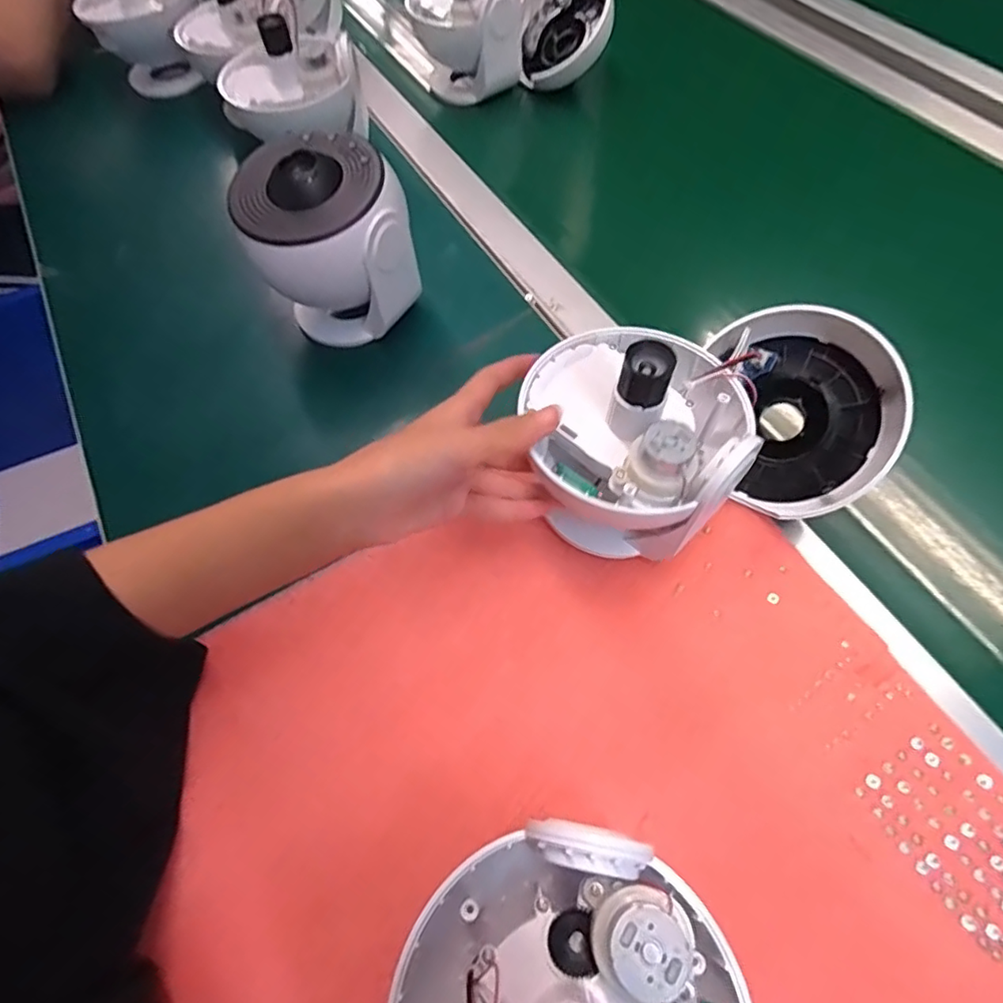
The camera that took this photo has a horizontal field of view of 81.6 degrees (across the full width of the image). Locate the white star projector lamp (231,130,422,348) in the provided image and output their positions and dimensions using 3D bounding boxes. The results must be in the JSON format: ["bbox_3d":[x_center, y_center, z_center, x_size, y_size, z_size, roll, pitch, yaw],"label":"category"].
[{"bbox_3d":[-0.121,-0.182,0.421,0.107,0.118,0.087,-22,61,-9],"label":"white star projector lamp"}]

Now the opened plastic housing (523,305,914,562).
[{"bbox_3d":[0.116,-0.047,0.319,0.191,0.110,0.118,-11,60,-3],"label":"opened plastic housing"}]

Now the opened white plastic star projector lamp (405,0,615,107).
[{"bbox_3d":[0.010,-0.476,0.598,0.192,0.118,0.103,-4,60,-1],"label":"opened white plastic star projector lamp"}]

